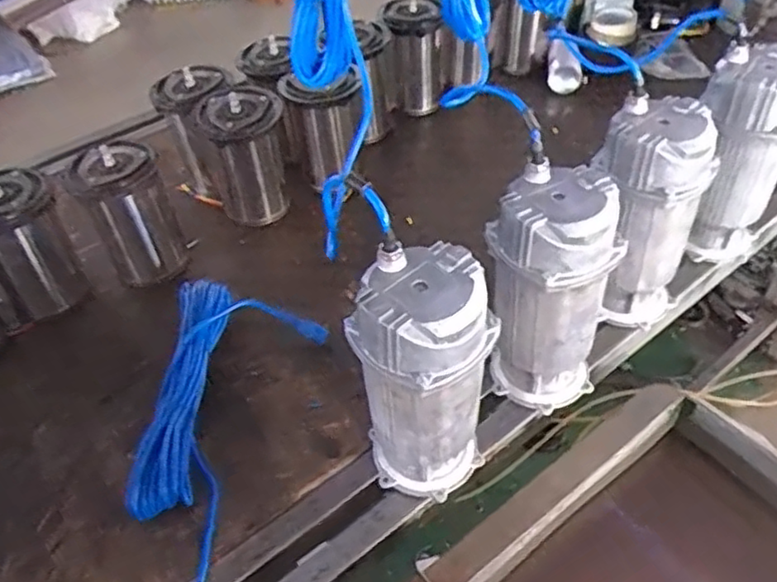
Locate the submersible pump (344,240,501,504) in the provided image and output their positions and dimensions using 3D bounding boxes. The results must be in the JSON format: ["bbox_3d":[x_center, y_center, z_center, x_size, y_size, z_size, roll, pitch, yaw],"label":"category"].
[{"bbox_3d":[0.036,0.099,0.713,0.121,0.294,0.124,-2,45,2],"label":"submersible pump"}]

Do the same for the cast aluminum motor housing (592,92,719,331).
[{"bbox_3d":[0.337,-0.094,0.881,0.132,0.291,0.120,13,47,17],"label":"cast aluminum motor housing"}]

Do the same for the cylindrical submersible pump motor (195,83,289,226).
[{"bbox_3d":[-0.242,-0.234,1.146,0.138,0.208,0.133,-9,45,-5],"label":"cylindrical submersible pump motor"}]

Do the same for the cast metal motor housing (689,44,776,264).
[{"bbox_3d":[0.506,-0.188,0.964,0.125,0.297,0.119,21,50,23],"label":"cast metal motor housing"}]

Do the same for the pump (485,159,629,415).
[{"bbox_3d":[0.190,0.008,0.792,0.121,0.295,0.121,-2,45,2],"label":"pump"}]

